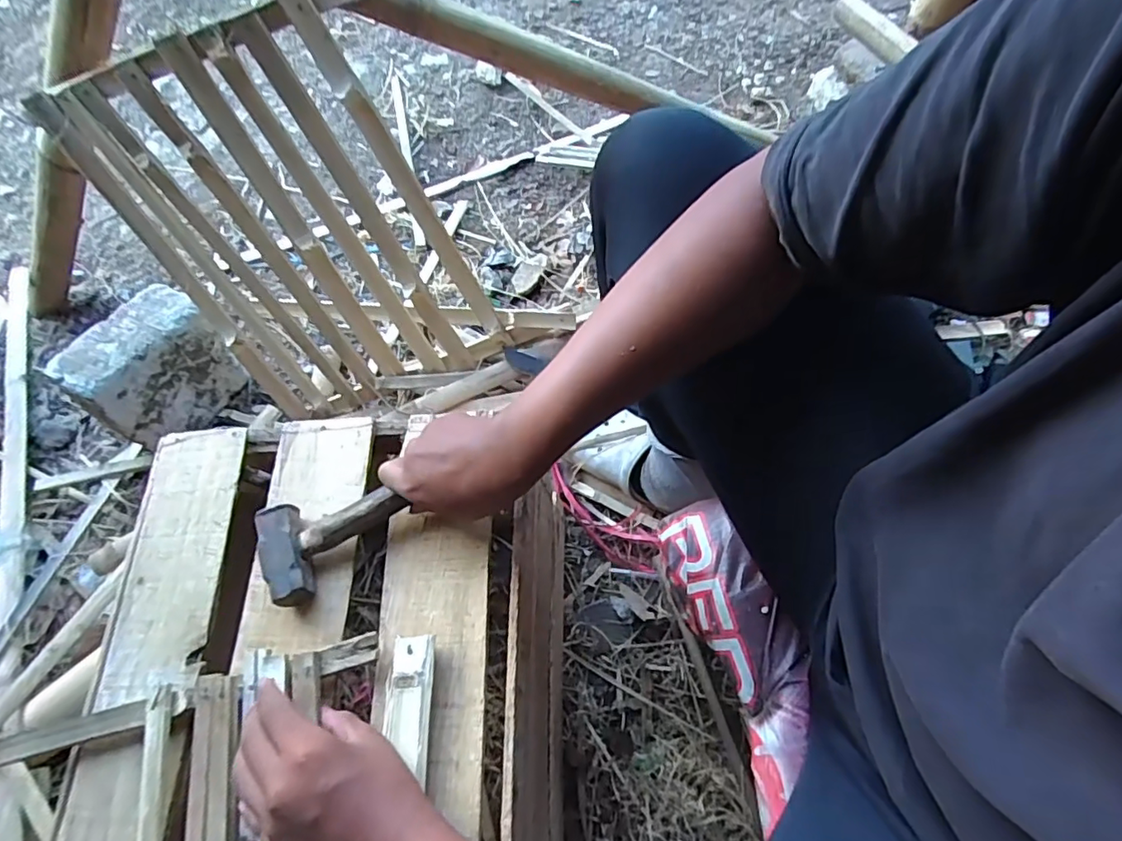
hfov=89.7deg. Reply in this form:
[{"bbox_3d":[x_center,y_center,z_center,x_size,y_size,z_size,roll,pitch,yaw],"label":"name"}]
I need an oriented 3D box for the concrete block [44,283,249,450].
[{"bbox_3d":[-0.603,-0.073,0.859,0.096,0.213,0.205,28,73,16],"label":"concrete block"}]

